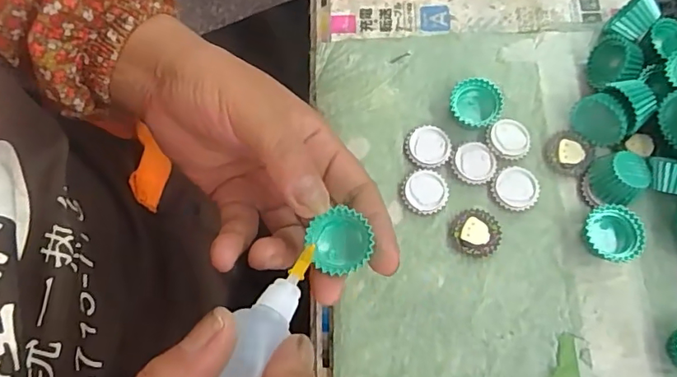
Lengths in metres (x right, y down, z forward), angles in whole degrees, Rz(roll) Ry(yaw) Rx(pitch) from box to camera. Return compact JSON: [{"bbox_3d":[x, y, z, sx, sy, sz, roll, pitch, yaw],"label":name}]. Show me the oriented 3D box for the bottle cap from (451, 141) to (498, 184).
[{"bbox_3d":[0.083,-0.016,0.313,0.028,0.004,0.026,-1,73,2],"label":"bottle cap"}]

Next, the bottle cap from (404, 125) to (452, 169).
[{"bbox_3d":[0.056,-0.026,0.317,0.027,0.004,0.028,-1,73,2],"label":"bottle cap"}]

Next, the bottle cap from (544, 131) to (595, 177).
[{"bbox_3d":[0.141,-0.022,0.313,0.027,0.004,0.027,-1,73,2],"label":"bottle cap"}]

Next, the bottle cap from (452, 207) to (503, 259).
[{"bbox_3d":[0.082,0.026,0.302,0.027,0.006,0.028,-1,73,2],"label":"bottle cap"}]

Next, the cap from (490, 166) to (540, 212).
[{"bbox_3d":[0.107,0.000,0.308,0.027,0.006,0.026,-1,73,2],"label":"cap"}]

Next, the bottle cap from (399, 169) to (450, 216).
[{"bbox_3d":[0.052,0.002,0.309,0.028,0.005,0.026,1,73,3],"label":"bottle cap"}]

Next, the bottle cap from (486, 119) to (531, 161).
[{"bbox_3d":[0.106,-0.031,0.316,0.027,0.008,0.025,-1,73,2],"label":"bottle cap"}]

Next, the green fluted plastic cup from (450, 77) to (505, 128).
[{"bbox_3d":[0.085,-0.051,0.319,0.030,0.015,0.031,12,74,6],"label":"green fluted plastic cup"}]

